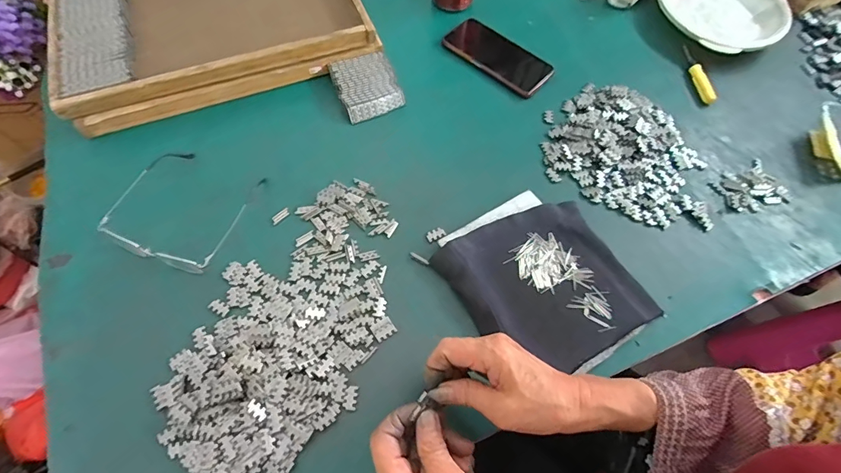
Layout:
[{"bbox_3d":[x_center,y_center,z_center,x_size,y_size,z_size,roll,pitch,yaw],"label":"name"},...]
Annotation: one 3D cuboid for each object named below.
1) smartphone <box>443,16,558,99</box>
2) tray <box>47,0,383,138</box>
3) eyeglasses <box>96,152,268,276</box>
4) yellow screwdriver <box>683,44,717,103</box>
[{"bbox_3d":[0.115,-0.268,0.644,0.079,0.015,0.159,-40,70,-21],"label":"smartphone"},{"bbox_3d":[-0.320,-0.360,0.650,0.400,0.061,0.400,-21,65,-13],"label":"tray"},{"bbox_3d":[-0.268,-0.036,0.492,0.131,0.032,0.139,14,62,5],"label":"eyeglasses"},{"bbox_3d":[0.407,-0.243,0.642,0.015,0.020,0.110,-7,62,-6],"label":"yellow screwdriver"}]

